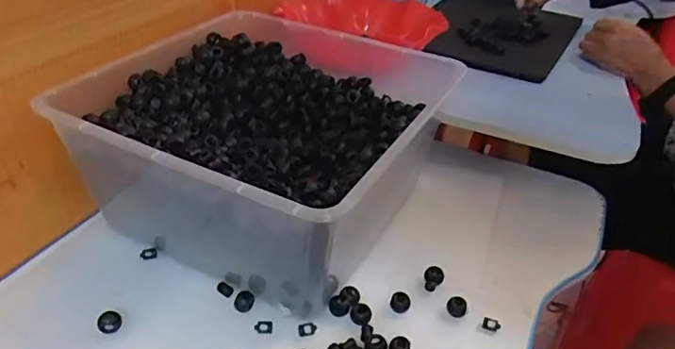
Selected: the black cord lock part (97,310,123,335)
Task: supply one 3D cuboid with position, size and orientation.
[{"bbox_3d":[-0.184,0.119,0.427,0.018,0.012,0.016,-19,41,-28],"label":"black cord lock part"}]

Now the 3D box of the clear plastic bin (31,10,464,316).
[{"bbox_3d":[-0.059,-0.041,0.555,0.299,0.143,0.342,19,38,21],"label":"clear plastic bin"}]

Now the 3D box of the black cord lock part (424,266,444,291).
[{"bbox_3d":[0.089,0.096,0.487,0.017,0.012,0.023,12,36,12],"label":"black cord lock part"}]

